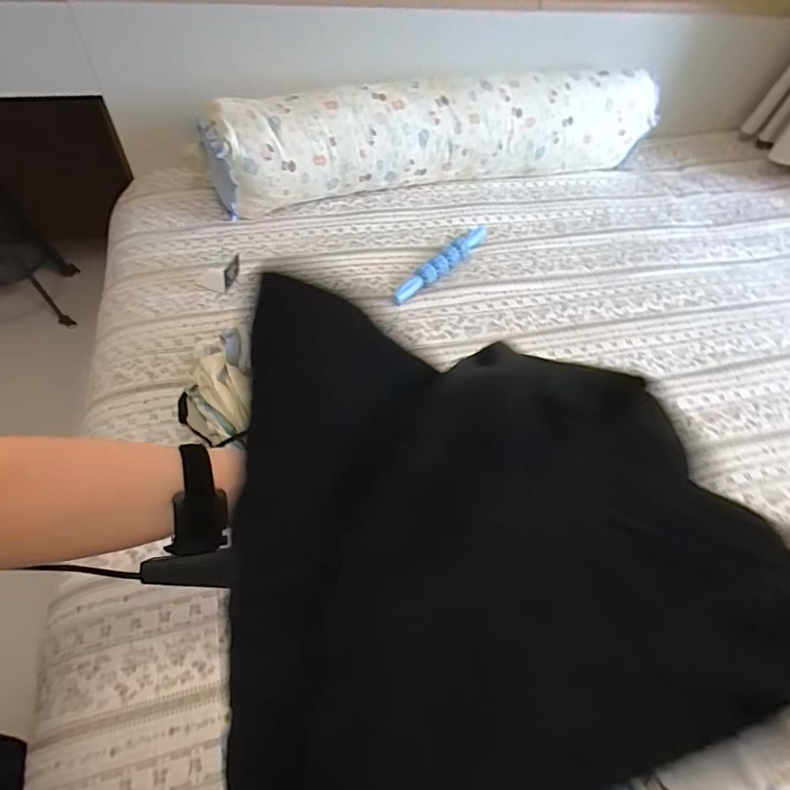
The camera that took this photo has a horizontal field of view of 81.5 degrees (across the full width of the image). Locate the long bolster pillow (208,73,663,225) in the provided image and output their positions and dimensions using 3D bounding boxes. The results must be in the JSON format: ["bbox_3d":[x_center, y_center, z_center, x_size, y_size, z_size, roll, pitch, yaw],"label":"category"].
[{"bbox_3d":[0.124,-0.608,1.092,1.087,0.219,0.146,-16,56,-16],"label":"long bolster pillow"}]

